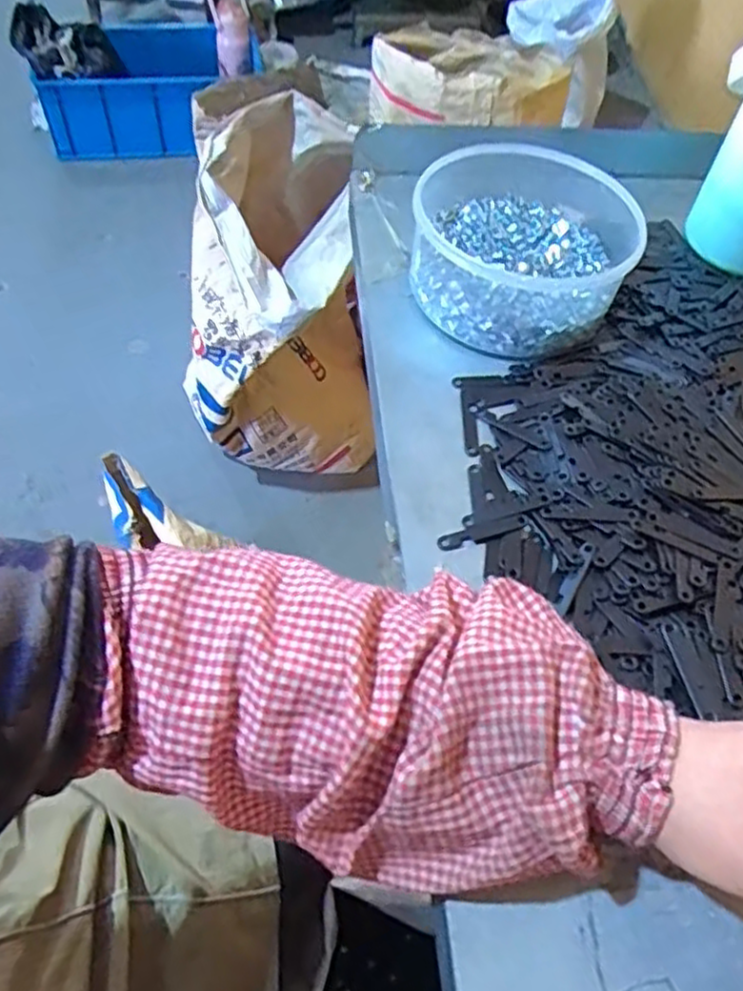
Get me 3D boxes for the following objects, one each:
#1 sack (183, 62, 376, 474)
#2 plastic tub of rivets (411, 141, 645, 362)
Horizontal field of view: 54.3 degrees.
[{"bbox_3d":[-0.151,-0.287,1.252,0.376,0.587,0.331,-19,60,-16],"label":"sack"},{"bbox_3d":[0.104,-0.179,0.494,0.142,0.081,0.154,2,56,-3],"label":"plastic tub of rivets"}]

